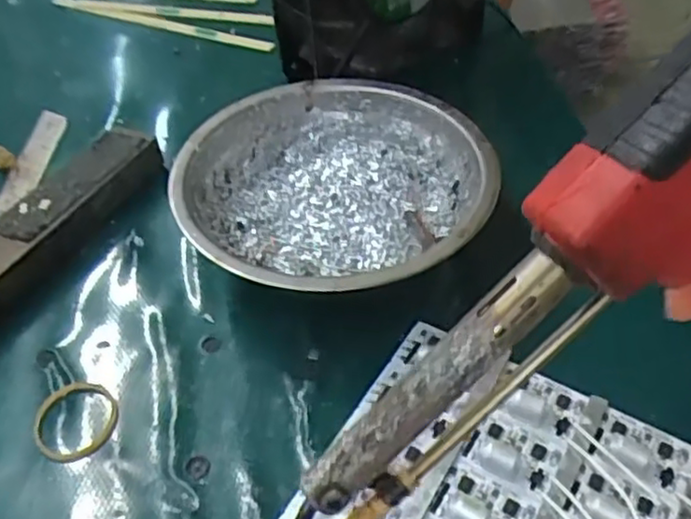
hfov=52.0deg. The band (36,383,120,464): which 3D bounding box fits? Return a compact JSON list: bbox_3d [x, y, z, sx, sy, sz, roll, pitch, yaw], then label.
[{"bbox_3d":[-0.098,0.057,0.255,0.030,0.004,0.030,-2,47,2],"label":"band"}]

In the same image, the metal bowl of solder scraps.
[{"bbox_3d":[-0.004,-0.026,0.301,0.124,0.040,0.126,-2,47,2],"label":"metal bowl of solder scraps"}]

